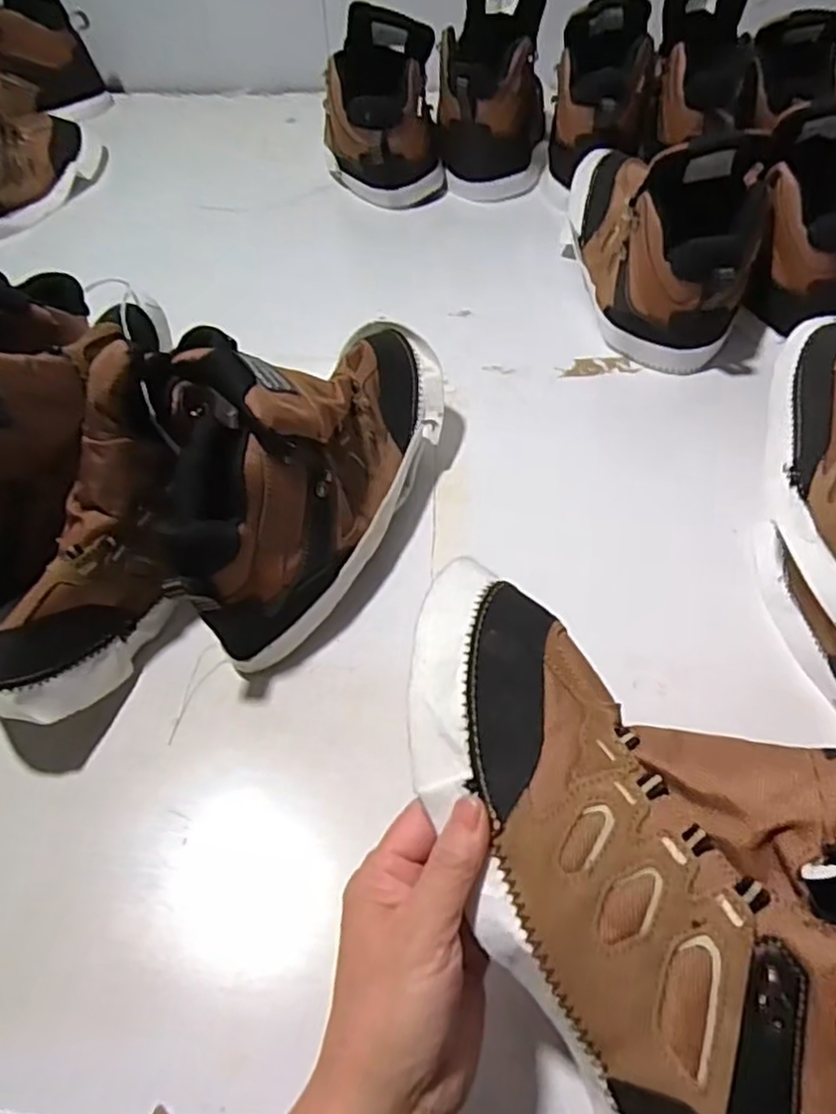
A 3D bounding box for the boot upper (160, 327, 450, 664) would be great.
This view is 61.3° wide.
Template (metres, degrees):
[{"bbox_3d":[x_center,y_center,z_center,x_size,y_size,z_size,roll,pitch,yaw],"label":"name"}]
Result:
[{"bbox_3d":[-0.077,-0.079,0.491,0.130,0.155,0.287,15,54,11],"label":"boot upper"}]

